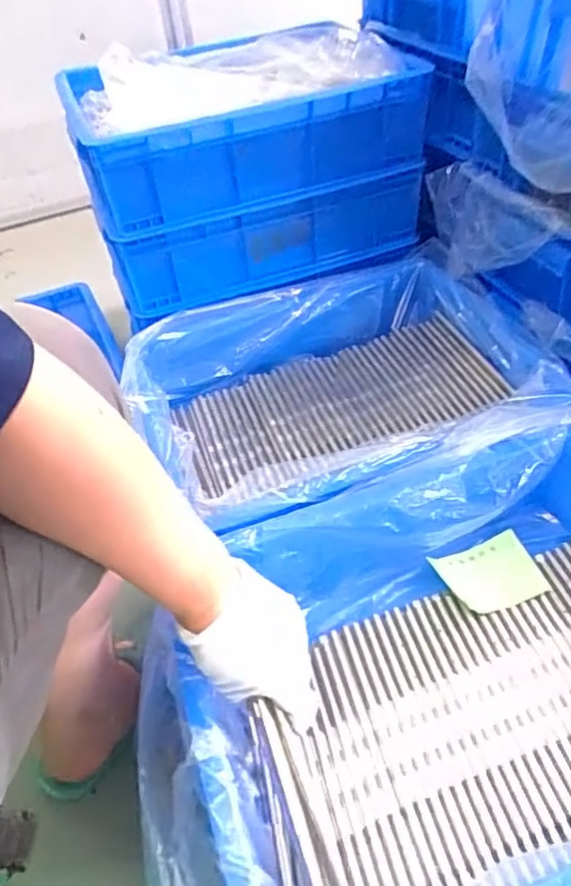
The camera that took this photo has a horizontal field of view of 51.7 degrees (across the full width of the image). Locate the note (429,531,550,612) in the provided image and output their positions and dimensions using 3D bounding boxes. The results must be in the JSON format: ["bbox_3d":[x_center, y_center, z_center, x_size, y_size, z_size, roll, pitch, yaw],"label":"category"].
[{"bbox_3d":[0.189,0.122,0.543,0.082,0.015,0.065,-15,46,-8],"label":"note"}]

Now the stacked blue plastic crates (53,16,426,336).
[{"bbox_3d":[-0.067,-0.374,0.783,0.388,0.220,0.303,-21,48,-13],"label":"stacked blue plastic crates"}]

